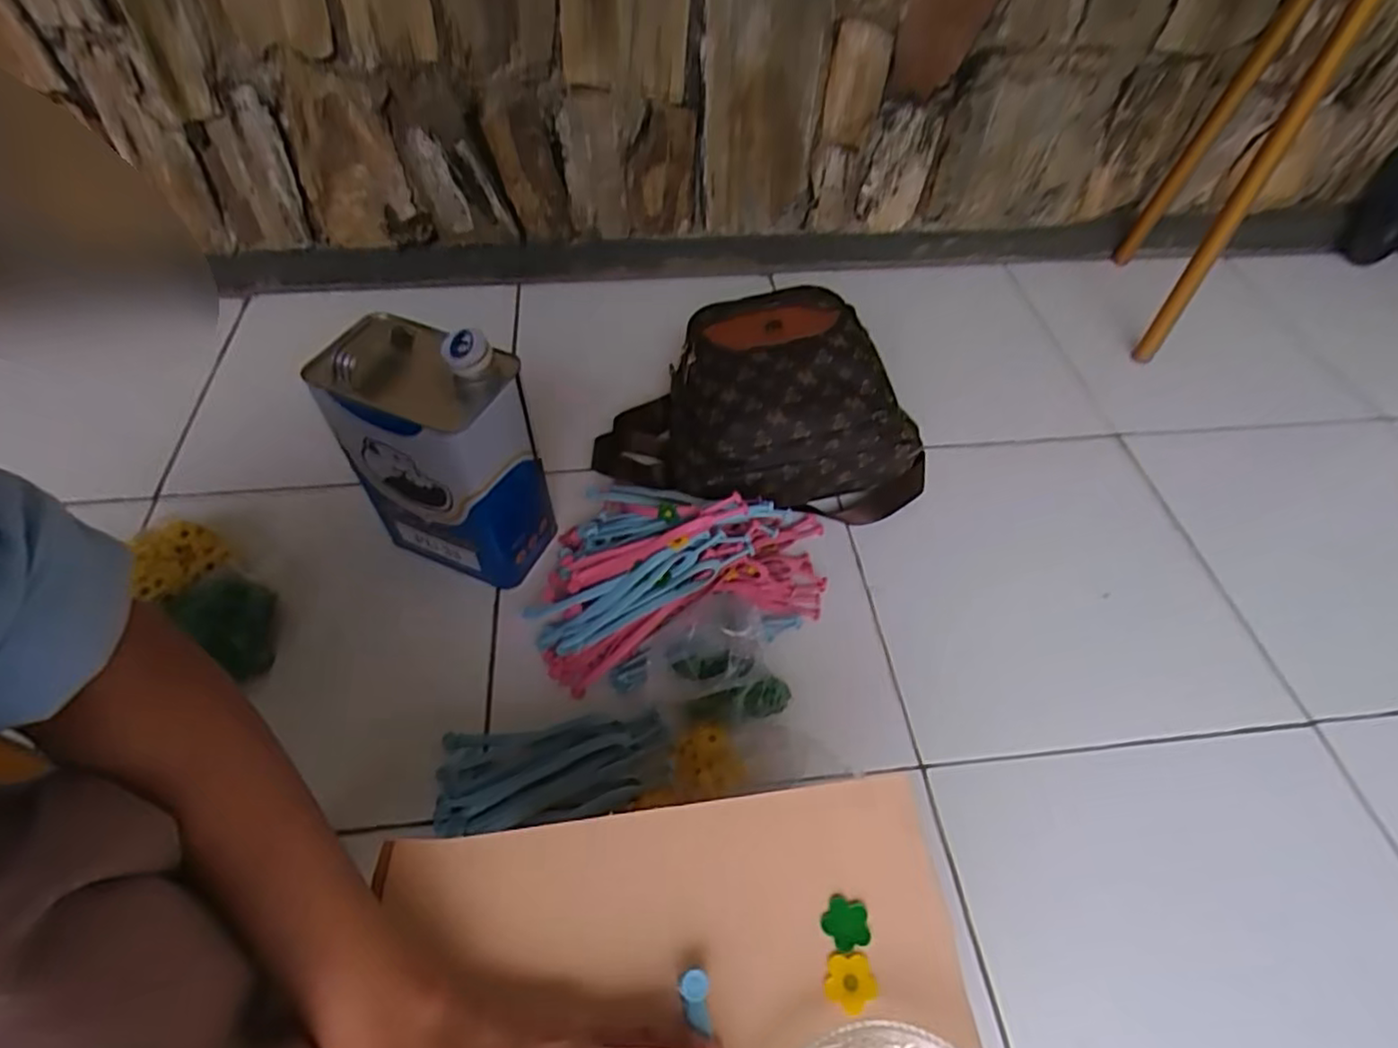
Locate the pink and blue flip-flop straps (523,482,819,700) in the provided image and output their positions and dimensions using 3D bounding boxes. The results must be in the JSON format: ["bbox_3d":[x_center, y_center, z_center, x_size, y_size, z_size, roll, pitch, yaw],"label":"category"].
[{"bbox_3d":[-0.012,0.037,0.700,0.311,0.098,0.215,-5,53,-7],"label":"pink and blue flip-flop straps"}]

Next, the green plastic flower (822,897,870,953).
[{"bbox_3d":[0.074,0.197,0.337,0.023,0.004,0.022,1,53,-2],"label":"green plastic flower"}]

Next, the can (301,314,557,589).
[{"bbox_3d":[-0.249,-0.067,0.676,0.165,0.247,0.106,21,55,13],"label":"can"}]

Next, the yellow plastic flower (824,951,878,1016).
[{"bbox_3d":[0.072,0.216,0.323,0.024,0.004,0.024,1,53,-2],"label":"yellow plastic flower"}]

